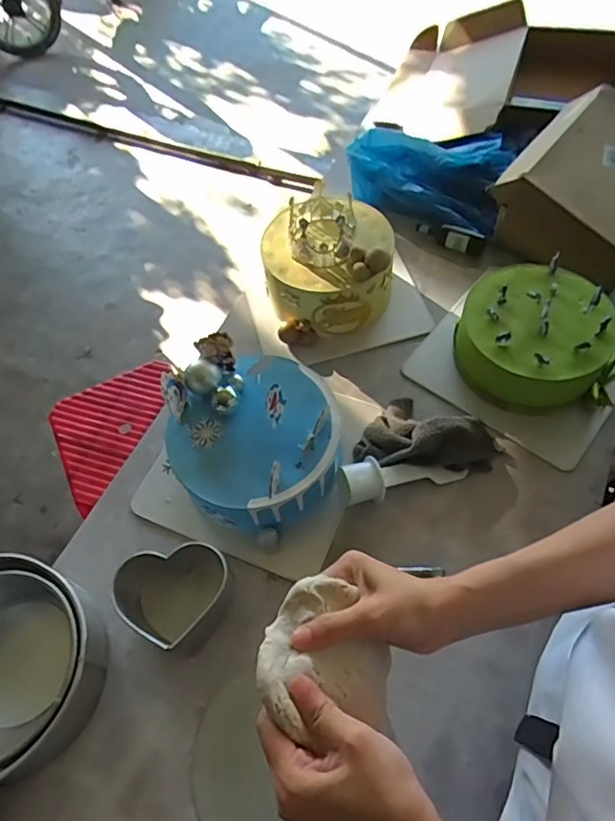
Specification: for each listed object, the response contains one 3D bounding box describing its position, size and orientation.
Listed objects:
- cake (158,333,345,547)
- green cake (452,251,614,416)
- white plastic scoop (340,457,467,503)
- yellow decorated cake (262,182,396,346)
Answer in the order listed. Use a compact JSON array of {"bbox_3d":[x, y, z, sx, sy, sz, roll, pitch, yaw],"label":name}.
[{"bbox_3d":[-0.066,0.037,0.685,0.206,0.131,0.213,-2,57,2],"label":"cake"},{"bbox_3d":[0.315,-0.098,0.749,0.192,0.109,0.188,-6,59,1],"label":"green cake"},{"bbox_3d":[0.121,0.083,0.686,0.163,0.035,0.044,-3,56,-15],"label":"white plastic scoop"},{"bbox_3d":[0.032,-0.224,0.823,0.188,0.149,0.174,-2,60,4],"label":"yellow decorated cake"}]

